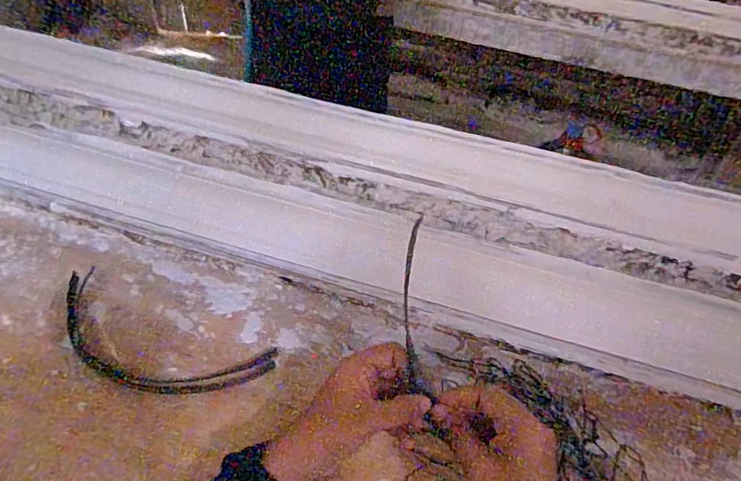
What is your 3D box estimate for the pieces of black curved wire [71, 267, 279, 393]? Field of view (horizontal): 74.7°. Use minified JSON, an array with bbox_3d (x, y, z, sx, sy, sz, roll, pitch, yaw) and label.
[{"bbox_3d":[-0.221,0.102,0.484,0.241,0.008,0.090,20,47,13],"label":"pieces of black curved wire"}]

